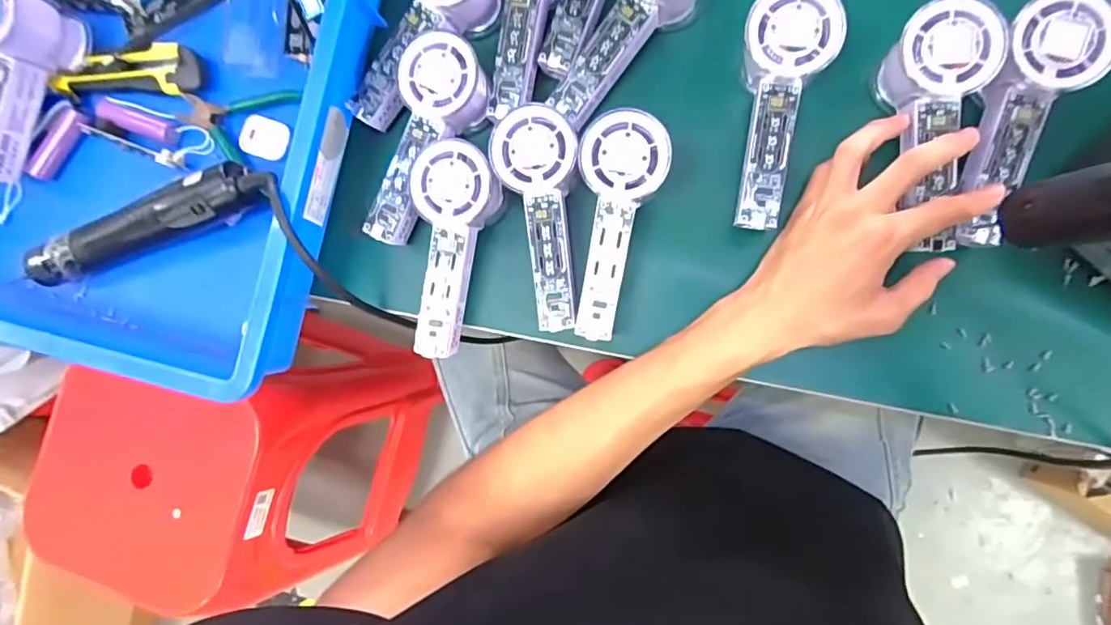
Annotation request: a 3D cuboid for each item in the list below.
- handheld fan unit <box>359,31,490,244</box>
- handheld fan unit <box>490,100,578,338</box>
[{"bbox_3d":[-0.093,-0.119,0.421,0.055,0.035,0.144,27,102,9],"label":"handheld fan unit"},{"bbox_3d":[-0.007,-0.063,0.406,0.055,0.034,0.148,-6,99,7],"label":"handheld fan unit"}]

